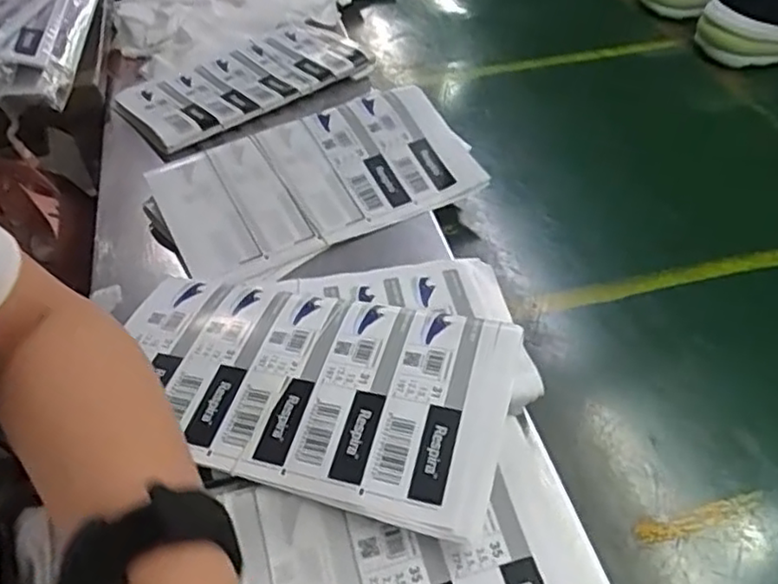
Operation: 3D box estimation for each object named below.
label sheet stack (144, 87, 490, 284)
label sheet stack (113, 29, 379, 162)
[{"bbox_3d":[-0.055,-0.096,0.548,0.252,0.027,0.137,-26,52,-22],"label":"label sheet stack"},{"bbox_3d":[-0.146,-0.216,0.685,0.237,0.025,0.135,-30,51,-23],"label":"label sheet stack"}]

